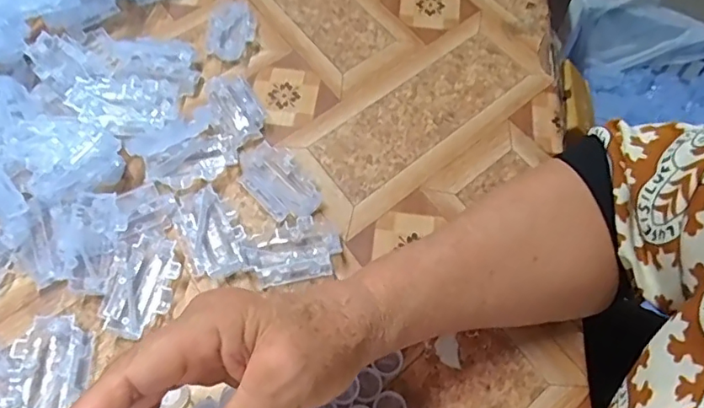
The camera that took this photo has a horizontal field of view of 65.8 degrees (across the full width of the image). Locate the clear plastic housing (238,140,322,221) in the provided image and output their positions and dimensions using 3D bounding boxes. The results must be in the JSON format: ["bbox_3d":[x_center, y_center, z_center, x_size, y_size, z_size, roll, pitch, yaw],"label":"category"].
[{"bbox_3d":[-0.058,-0.018,0.412,0.039,0.011,0.074,-39,67,-21],"label":"clear plastic housing"}]

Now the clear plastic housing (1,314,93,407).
[{"bbox_3d":[-0.188,0.104,0.338,0.042,0.015,0.068,4,59,2],"label":"clear plastic housing"}]

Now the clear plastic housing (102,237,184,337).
[{"bbox_3d":[-0.141,0.055,0.367,0.041,0.012,0.069,6,60,3],"label":"clear plastic housing"}]

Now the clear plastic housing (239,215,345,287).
[{"bbox_3d":[-0.041,0.034,0.383,0.065,0.012,0.042,-9,60,-6],"label":"clear plastic housing"}]

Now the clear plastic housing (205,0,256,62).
[{"bbox_3d":[-0.112,-0.161,0.504,0.043,0.011,0.074,-1,59,-1],"label":"clear plastic housing"}]

